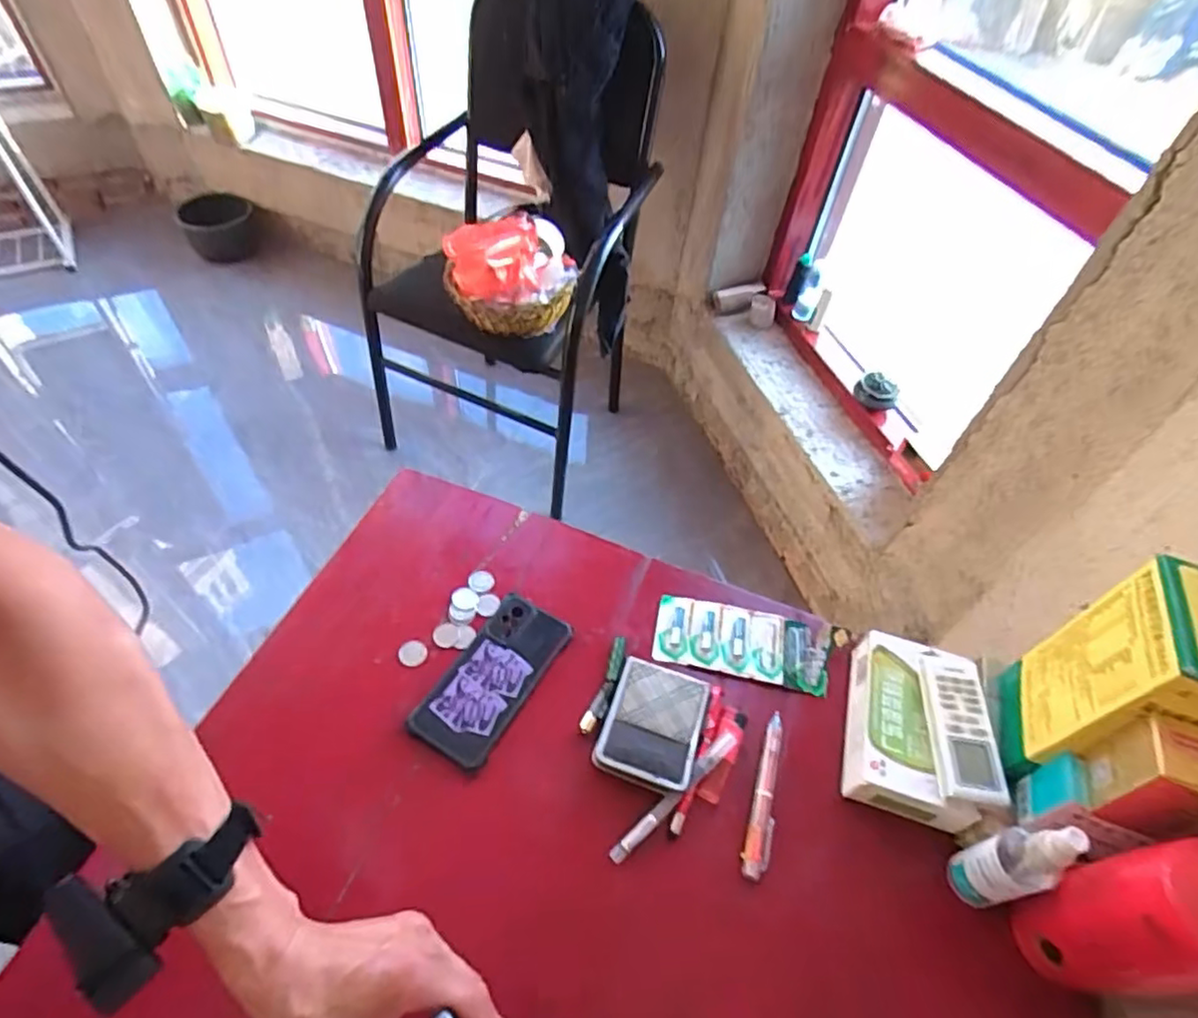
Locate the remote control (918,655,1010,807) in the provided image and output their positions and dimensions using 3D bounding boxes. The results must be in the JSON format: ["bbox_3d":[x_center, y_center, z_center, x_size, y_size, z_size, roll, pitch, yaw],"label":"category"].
[{"bbox_3d":[0.303,0.182,0.534,0.048,0.019,0.120,7,52,0],"label":"remote control"}]

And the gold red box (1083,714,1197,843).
[{"bbox_3d":[0.371,0.181,0.422,0.050,0.079,0.047,20,53,11],"label":"gold red box"}]

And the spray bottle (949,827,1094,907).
[{"bbox_3d":[0.296,0.257,0.457,0.028,0.138,0.039,-9,53,-12],"label":"spray bottle"}]

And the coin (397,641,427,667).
[{"bbox_3d":[-0.176,0.137,0.600,0.025,0.004,0.025,2,52,-3],"label":"coin"}]

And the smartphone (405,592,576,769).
[{"bbox_3d":[-0.096,0.154,0.587,0.083,0.010,0.157,28,55,16],"label":"smartphone"}]

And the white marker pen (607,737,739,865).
[{"bbox_3d":[0.065,0.239,0.530,0.142,0.012,0.012,-33,62,-26],"label":"white marker pen"}]

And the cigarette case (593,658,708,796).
[{"bbox_3d":[0.049,0.190,0.562,0.082,0.020,0.104,18,53,9],"label":"cigarette case"}]

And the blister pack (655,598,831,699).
[{"bbox_3d":[0.140,0.132,0.629,0.165,0.011,0.074,11,52,3],"label":"blister pack"}]

